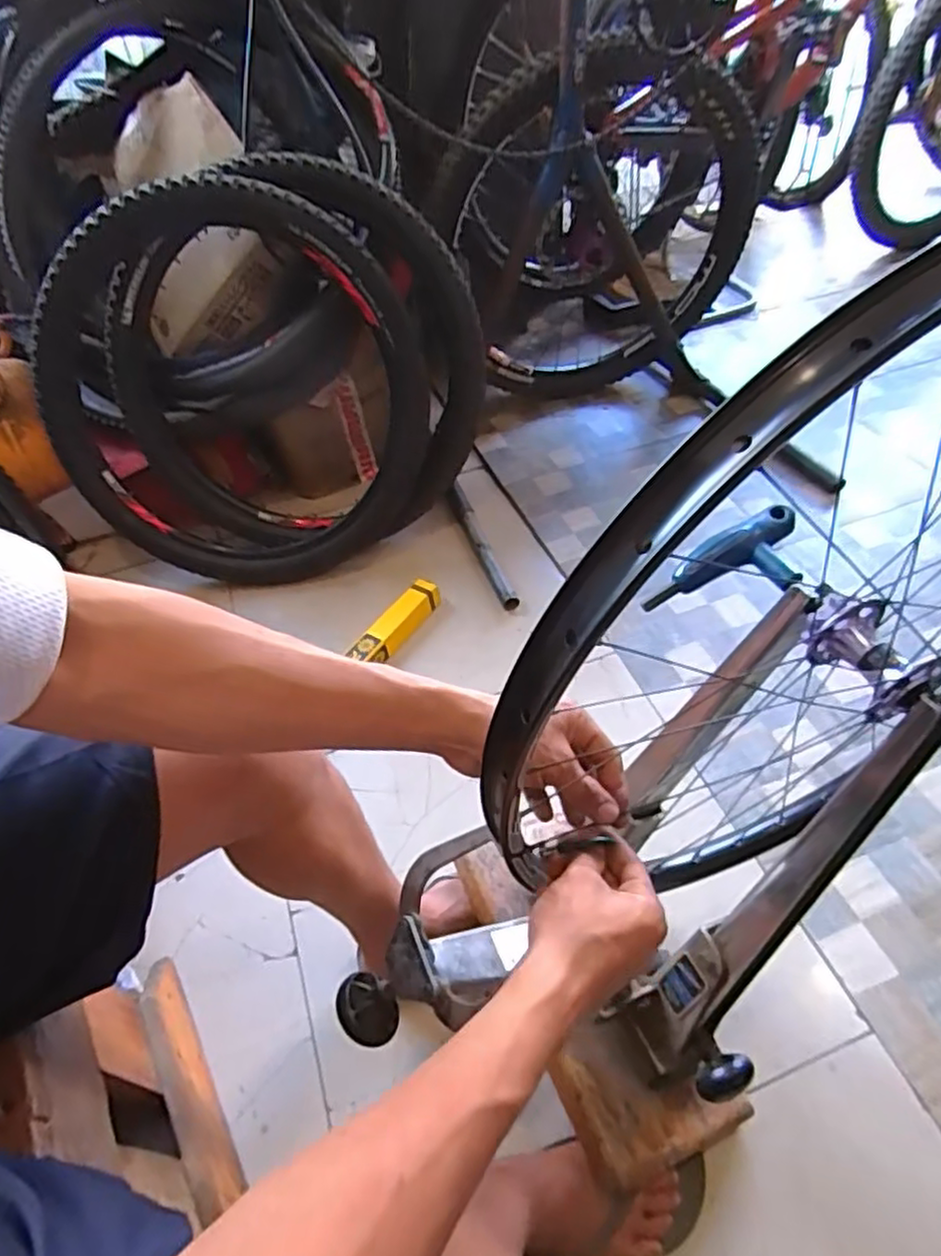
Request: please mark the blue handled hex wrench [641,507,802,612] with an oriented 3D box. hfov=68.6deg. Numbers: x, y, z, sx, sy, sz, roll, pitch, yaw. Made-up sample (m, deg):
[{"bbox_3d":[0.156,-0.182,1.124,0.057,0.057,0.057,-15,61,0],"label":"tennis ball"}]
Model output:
[{"bbox_3d":[0.209,-0.045,0.566,0.134,0.029,0.067,-25,50,11],"label":"blue handled hex wrench"}]

